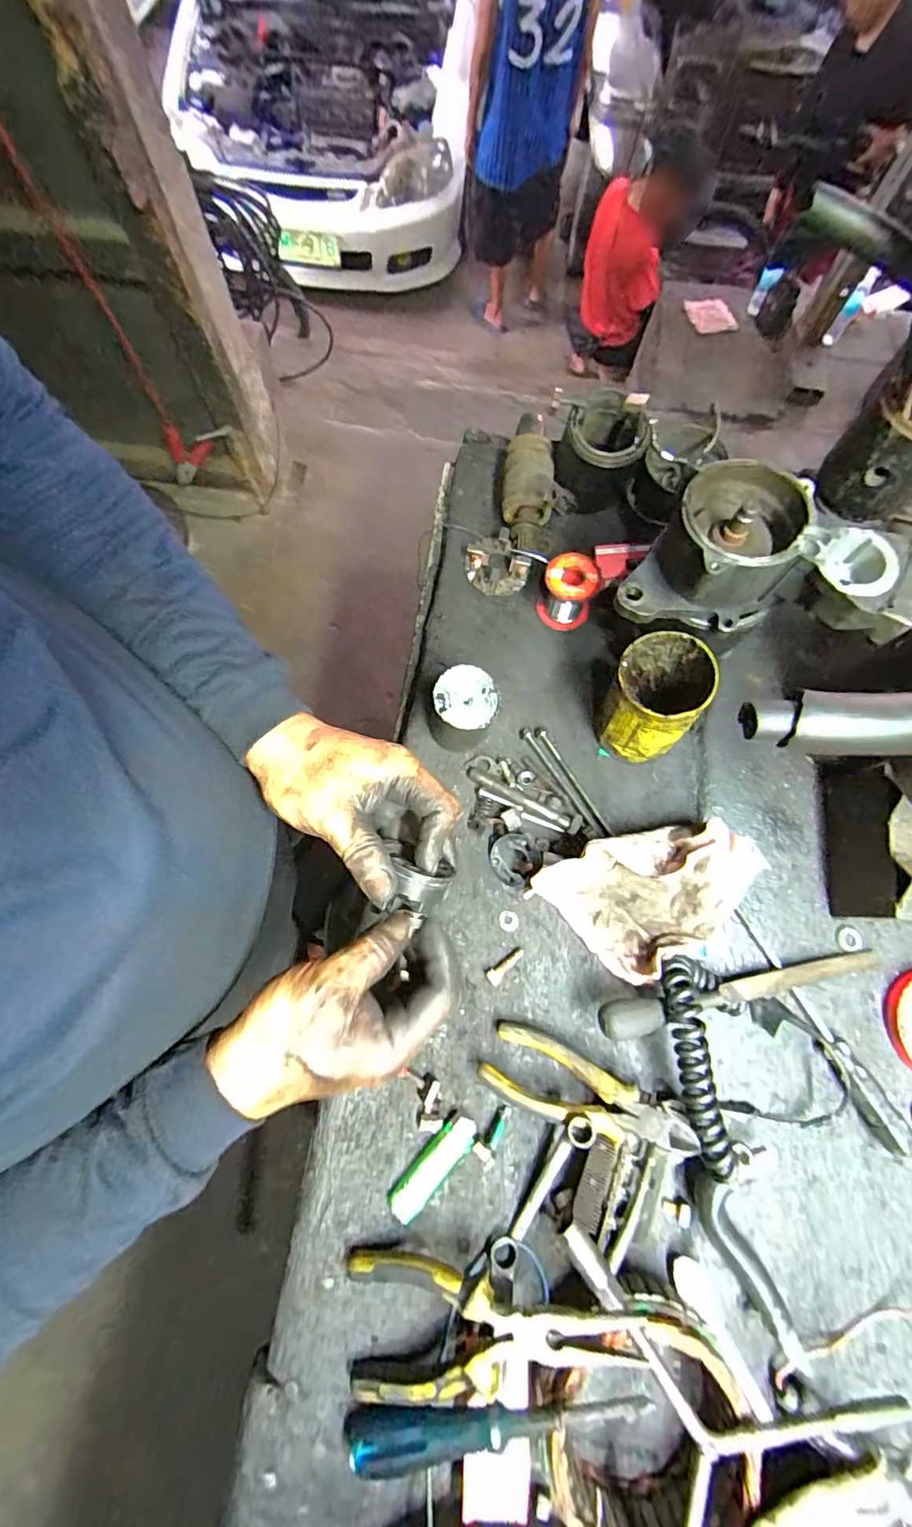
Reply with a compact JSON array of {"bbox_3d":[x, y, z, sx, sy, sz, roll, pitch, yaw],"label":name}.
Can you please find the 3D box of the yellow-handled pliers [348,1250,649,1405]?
[{"bbox_3d":[0.017,0.364,0.342,0.186,0.023,0.071,-13,74,15],"label":"yellow-handled pliers"}]

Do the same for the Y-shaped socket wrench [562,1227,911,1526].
[{"bbox_3d":[0.179,0.405,0.320,0.199,0.055,0.218,-4,74,-3],"label":"Y-shaped socket wrench"}]

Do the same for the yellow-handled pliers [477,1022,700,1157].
[{"bbox_3d":[0.096,0.246,0.391,0.152,0.011,0.052,17,57,19],"label":"yellow-handled pliers"}]

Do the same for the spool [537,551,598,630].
[{"bbox_3d":[0.110,-0.168,0.520,0.050,0.057,0.046,0,74,-1],"label":"spool"}]

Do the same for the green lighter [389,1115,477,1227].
[{"bbox_3d":[-0.018,0.309,0.403,0.082,0.009,0.023,-43,79,-12],"label":"green lighter"}]

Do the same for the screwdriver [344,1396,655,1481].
[{"bbox_3d":[0.018,0.406,0.322,0.202,0.020,0.024,-21,75,11],"label":"screwdriver"}]

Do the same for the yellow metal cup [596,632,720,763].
[{"bbox_3d":[0.165,-0.054,0.456,0.073,0.114,0.074,0,74,-1],"label":"yellow metal cup"}]

